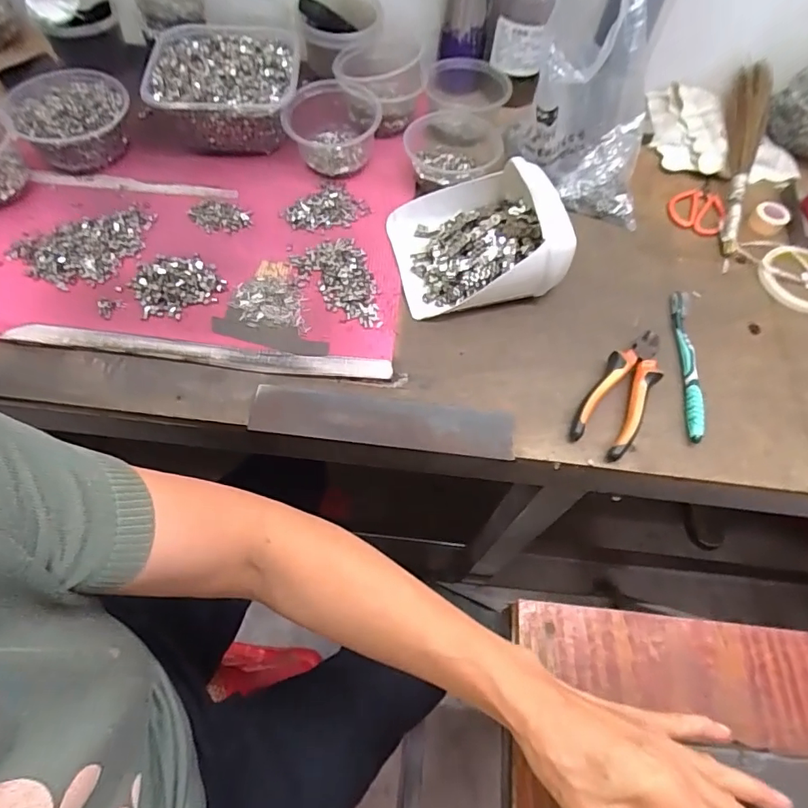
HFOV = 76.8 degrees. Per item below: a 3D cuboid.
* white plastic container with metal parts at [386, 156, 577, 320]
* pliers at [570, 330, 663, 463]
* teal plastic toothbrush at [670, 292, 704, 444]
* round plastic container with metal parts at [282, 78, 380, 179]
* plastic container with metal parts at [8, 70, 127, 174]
[{"bbox_3d":[0.076,-0.179,0.551,0.163,0.088,0.150,-10,63,-8],"label":"white plastic container with metal parts"},{"bbox_3d":[0.218,-0.015,0.505,0.053,0.024,0.146,31,65,13],"label":"pliers"},{"bbox_3d":[0.295,-0.044,0.529,0.020,0.017,0.180,9,62,2],"label":"teal plastic toothbrush"},{"bbox_3d":[-0.086,-0.336,0.615,0.112,0.068,0.091,-8,63,-7],"label":"round plastic container with metal parts"},{"bbox_3d":[-0.384,-0.332,0.601,0.127,0.059,0.118,-22,66,-14],"label":"plastic container with metal parts"}]

